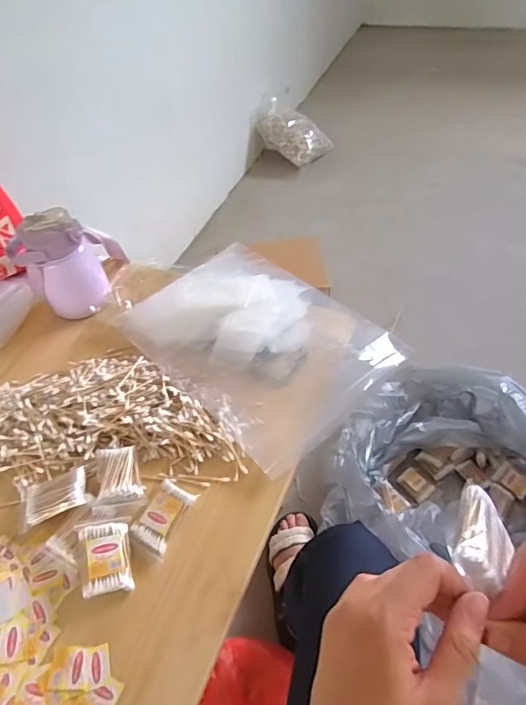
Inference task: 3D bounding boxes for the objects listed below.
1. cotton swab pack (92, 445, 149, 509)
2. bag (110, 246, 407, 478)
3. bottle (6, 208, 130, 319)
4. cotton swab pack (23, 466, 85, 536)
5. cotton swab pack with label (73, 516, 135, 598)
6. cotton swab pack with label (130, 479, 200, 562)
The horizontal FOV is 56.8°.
[{"bbox_3d":[-0.183,0.158,0.627,0.060,0.012,0.079,2,49,-20],"label":"cotton swab pack"},{"bbox_3d":[-0.011,-0.037,0.760,0.278,0.061,0.393,-36,59,-21],"label":"bag"},{"bbox_3d":[-0.316,-0.166,0.815,0.170,0.162,0.106,-39,56,-23],"label":"bottle"},{"bbox_3d":[-0.264,0.181,0.617,0.082,0.016,0.060,-25,45,1],"label":"cotton swab pack"},{"bbox_3d":[-0.184,0.235,0.564,0.057,0.022,0.082,-11,53,-5],"label":"cotton swab pack with label"},{"bbox_3d":[-0.122,0.198,0.589,0.053,0.014,0.083,20,57,18],"label":"cotton swab pack with label"}]

